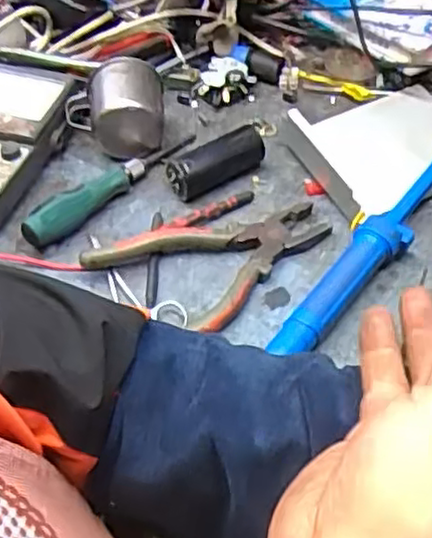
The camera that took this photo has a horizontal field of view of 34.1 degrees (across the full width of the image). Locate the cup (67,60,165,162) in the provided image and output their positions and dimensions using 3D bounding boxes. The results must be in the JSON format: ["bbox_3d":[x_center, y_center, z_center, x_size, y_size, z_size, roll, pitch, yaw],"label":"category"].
[{"bbox_3d":[-0.091,-0.143,0.628,0.087,0.059,0.062,-6,50,-2],"label":"cup"}]

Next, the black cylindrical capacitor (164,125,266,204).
[{"bbox_3d":[0.001,-0.094,0.609,0.094,0.037,0.031,-32,55,-22],"label":"black cylindrical capacitor"}]

